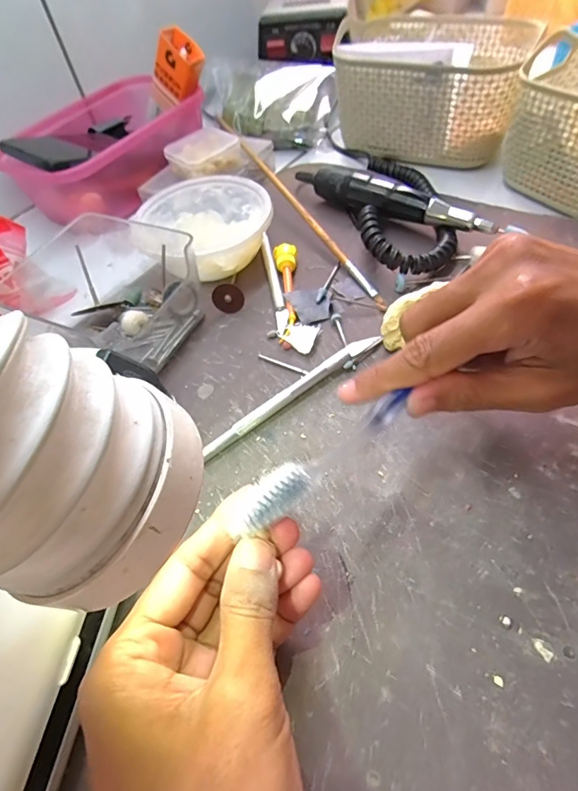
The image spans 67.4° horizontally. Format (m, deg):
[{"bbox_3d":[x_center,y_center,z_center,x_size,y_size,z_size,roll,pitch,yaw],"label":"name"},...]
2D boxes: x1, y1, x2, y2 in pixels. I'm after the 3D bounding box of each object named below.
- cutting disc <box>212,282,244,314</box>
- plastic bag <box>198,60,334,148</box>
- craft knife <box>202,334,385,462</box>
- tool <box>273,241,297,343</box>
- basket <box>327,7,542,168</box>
[{"bbox_3d":[-0.044,-0.070,0.312,0.023,0.022,0.004,25,35,-24],"label":"cutting disc"},{"bbox_3d":[-0.035,-0.319,0.471,0.175,0.048,0.089,28,62,24],"label":"plastic bag"},{"bbox_3d":[0.004,-0.003,0.264,0.132,0.004,0.009,-34,96,-17],"label":"craft knife"},{"bbox_3d":[-0.003,-0.078,0.316,0.017,0.010,0.093,-1,56,2],"label":"tool"},{"bbox_3d":[0.128,-0.293,0.411,0.170,0.082,0.132,18,58,19],"label":"basket"}]

